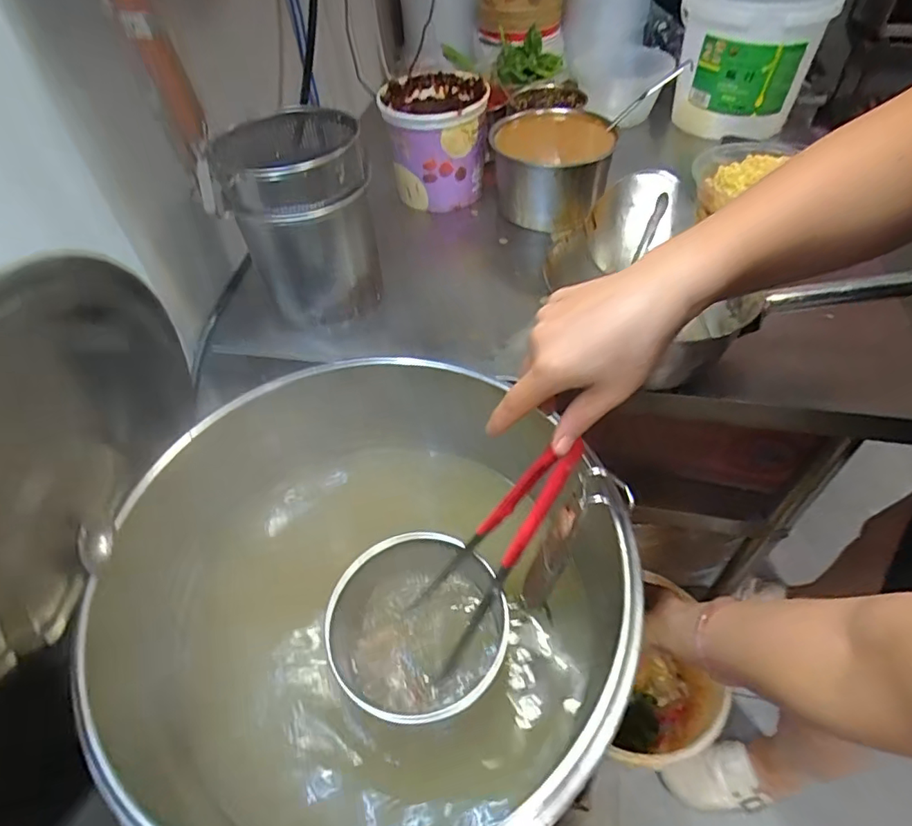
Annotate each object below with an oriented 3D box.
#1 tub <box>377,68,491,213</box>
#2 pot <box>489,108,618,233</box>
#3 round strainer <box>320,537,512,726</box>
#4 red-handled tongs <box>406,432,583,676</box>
[{"bbox_3d":[-0.026,-0.396,0.800,0.149,0.133,0.155,-2,50,3],"label":"tub"},{"bbox_3d":[0.131,-0.342,0.765,0.163,0.108,0.176,2,50,7],"label":"pot"},{"bbox_3d":[-0.032,0.201,0.506,0.152,0.085,0.147,-2,50,3],"label":"round strainer"},{"bbox_3d":[0.025,0.121,0.486,0.020,0.257,0.073,-1,37,-46],"label":"red-handled tongs"}]

